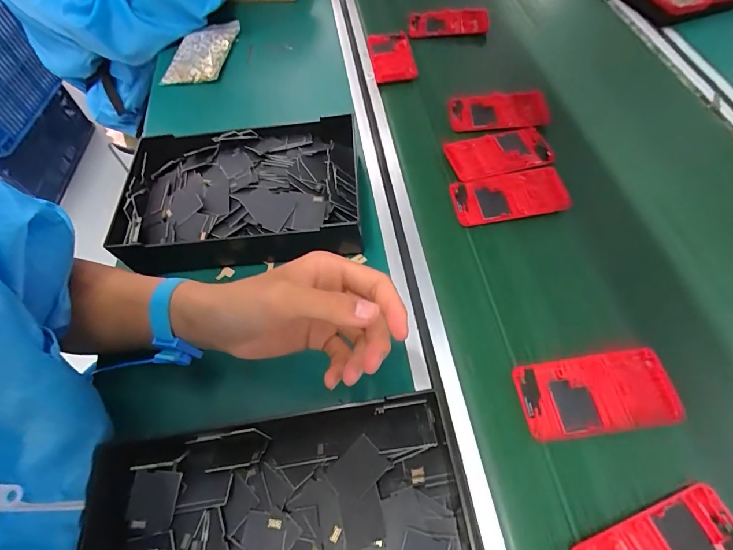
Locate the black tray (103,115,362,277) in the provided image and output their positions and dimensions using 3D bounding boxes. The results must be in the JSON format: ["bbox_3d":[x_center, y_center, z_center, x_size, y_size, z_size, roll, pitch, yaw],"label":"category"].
[{"bbox_3d":[-0.134,-0.094,0.428,0.258,0.040,0.172,-5,60,1],"label":"black tray"}]

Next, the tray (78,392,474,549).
[{"bbox_3d":[-0.064,0.194,0.276,0.273,0.045,0.172,-10,60,-2],"label":"tray"}]

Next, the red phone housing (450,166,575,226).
[{"bbox_3d":[0.161,-0.091,0.438,0.127,0.008,0.062,-9,60,-2],"label":"red phone housing"}]

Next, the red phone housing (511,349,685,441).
[{"bbox_3d":[0.192,0.099,0.326,0.123,0.012,0.061,-8,65,1],"label":"red phone housing"}]

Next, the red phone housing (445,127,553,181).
[{"bbox_3d":[0.158,-0.148,0.472,0.114,0.012,0.066,-10,57,-3],"label":"red phone housing"}]

